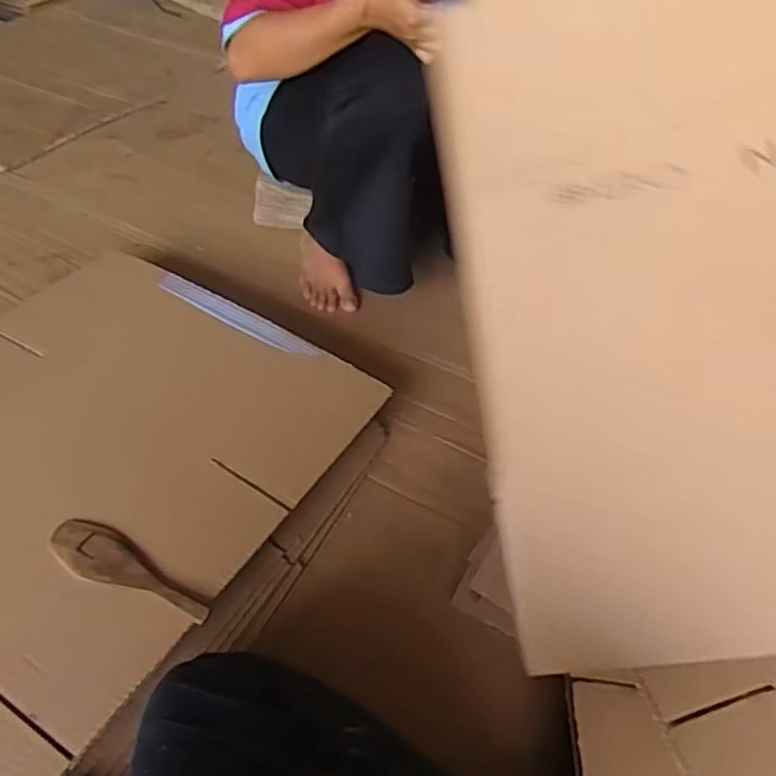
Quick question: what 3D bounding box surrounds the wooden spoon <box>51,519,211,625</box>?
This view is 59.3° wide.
[{"bbox_3d":[-0.262,0.187,0.696,0.181,0.017,0.050,22,49,14],"label":"wooden spoon"}]

